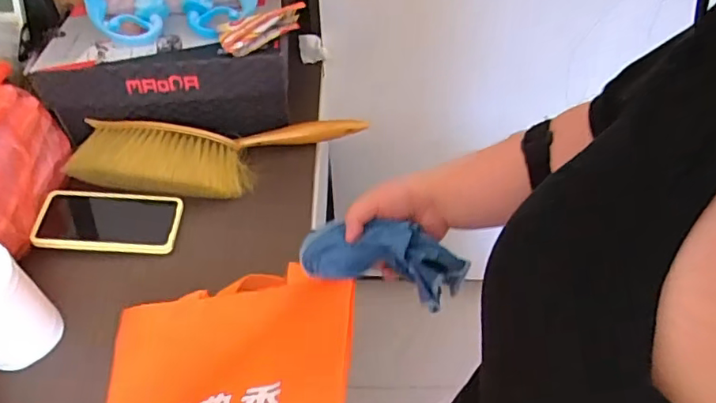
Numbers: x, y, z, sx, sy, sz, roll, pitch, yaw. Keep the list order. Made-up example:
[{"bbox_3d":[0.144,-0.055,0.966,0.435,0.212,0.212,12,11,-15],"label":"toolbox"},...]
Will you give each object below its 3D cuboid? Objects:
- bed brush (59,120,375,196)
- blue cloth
[{"bbox_3d":[-0.183,-0.066,0.757,0.389,0.058,0.109,-6,51,-4],"label":"bed brush"},{"bbox_3d":[0.024,0.058,0.537,0.154,0.062,0.053,9,52,6],"label":"blue cloth"}]

